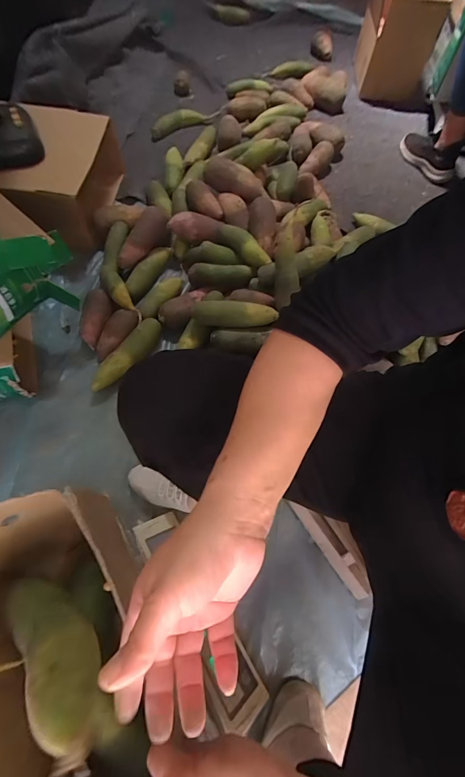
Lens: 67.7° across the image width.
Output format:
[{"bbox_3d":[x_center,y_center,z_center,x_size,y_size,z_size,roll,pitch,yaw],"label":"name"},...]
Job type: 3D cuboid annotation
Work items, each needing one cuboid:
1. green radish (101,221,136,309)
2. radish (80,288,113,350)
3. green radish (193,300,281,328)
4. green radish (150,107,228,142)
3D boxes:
[{"bbox_3d":[-0.299,-0.322,0.892,0.074,0.043,0.278,-8,65,-7],"label":"green radish"},{"bbox_3d":[-0.333,-0.172,0.844,0.055,0.058,0.147,13,84,4],"label":"radish"},{"bbox_3d":[0.008,-0.170,0.790,0.198,0.052,0.051,-1,64,-3],"label":"green radish"},{"bbox_3d":[-0.151,-0.971,1.243,0.309,0.060,0.039,-29,69,-16],"label":"green radish"}]

